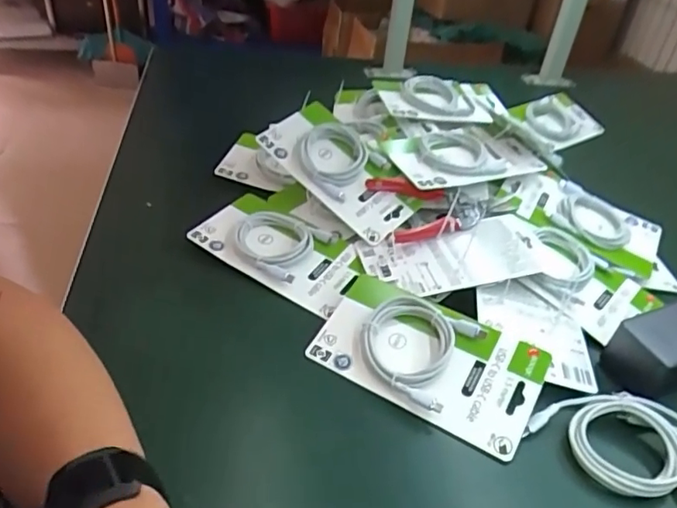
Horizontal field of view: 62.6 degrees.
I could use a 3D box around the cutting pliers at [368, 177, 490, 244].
[{"bbox_3d":[0.099,-0.052,0.593,0.117,0.031,0.080,-10,41,-21],"label":"cutting pliers"}]

